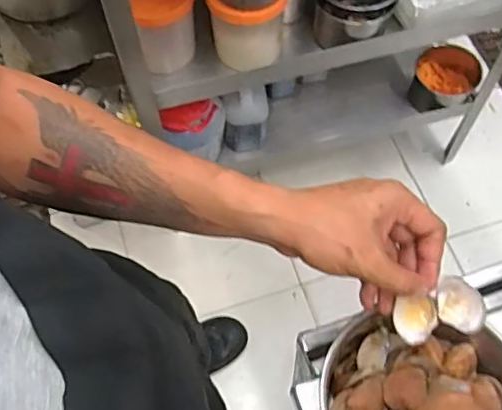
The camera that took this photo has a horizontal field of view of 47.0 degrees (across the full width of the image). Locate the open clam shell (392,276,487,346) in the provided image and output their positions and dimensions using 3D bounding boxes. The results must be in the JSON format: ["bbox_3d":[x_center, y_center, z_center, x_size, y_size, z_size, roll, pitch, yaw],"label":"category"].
[{"bbox_3d":[0.139,0.081,0.434,0.065,0.020,0.041,-26,88,3],"label":"open clam shell"}]

